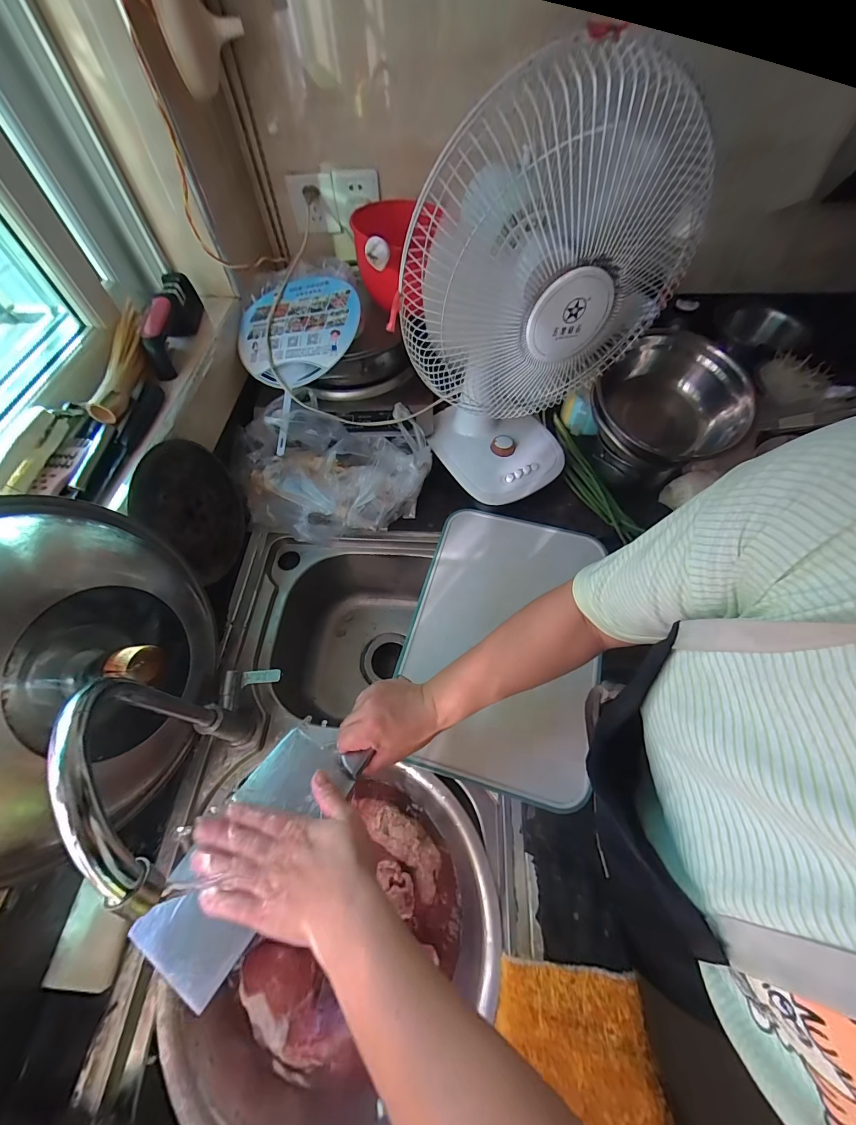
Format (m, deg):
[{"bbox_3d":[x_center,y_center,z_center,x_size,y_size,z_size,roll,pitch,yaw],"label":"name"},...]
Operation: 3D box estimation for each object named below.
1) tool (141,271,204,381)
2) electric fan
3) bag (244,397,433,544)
[{"bbox_3d":[-0.405,-0.375,0.606,0.049,0.061,0.200,-4,59,-1],"label":"tool"},{"bbox_3d":[0.135,-0.293,0.509,0.329,0.439,0.185,-7,59,-3],"label":"electric fan"},{"bbox_3d":[-0.157,-0.151,0.642,0.305,0.133,0.247,0,59,1],"label":"bag"}]

